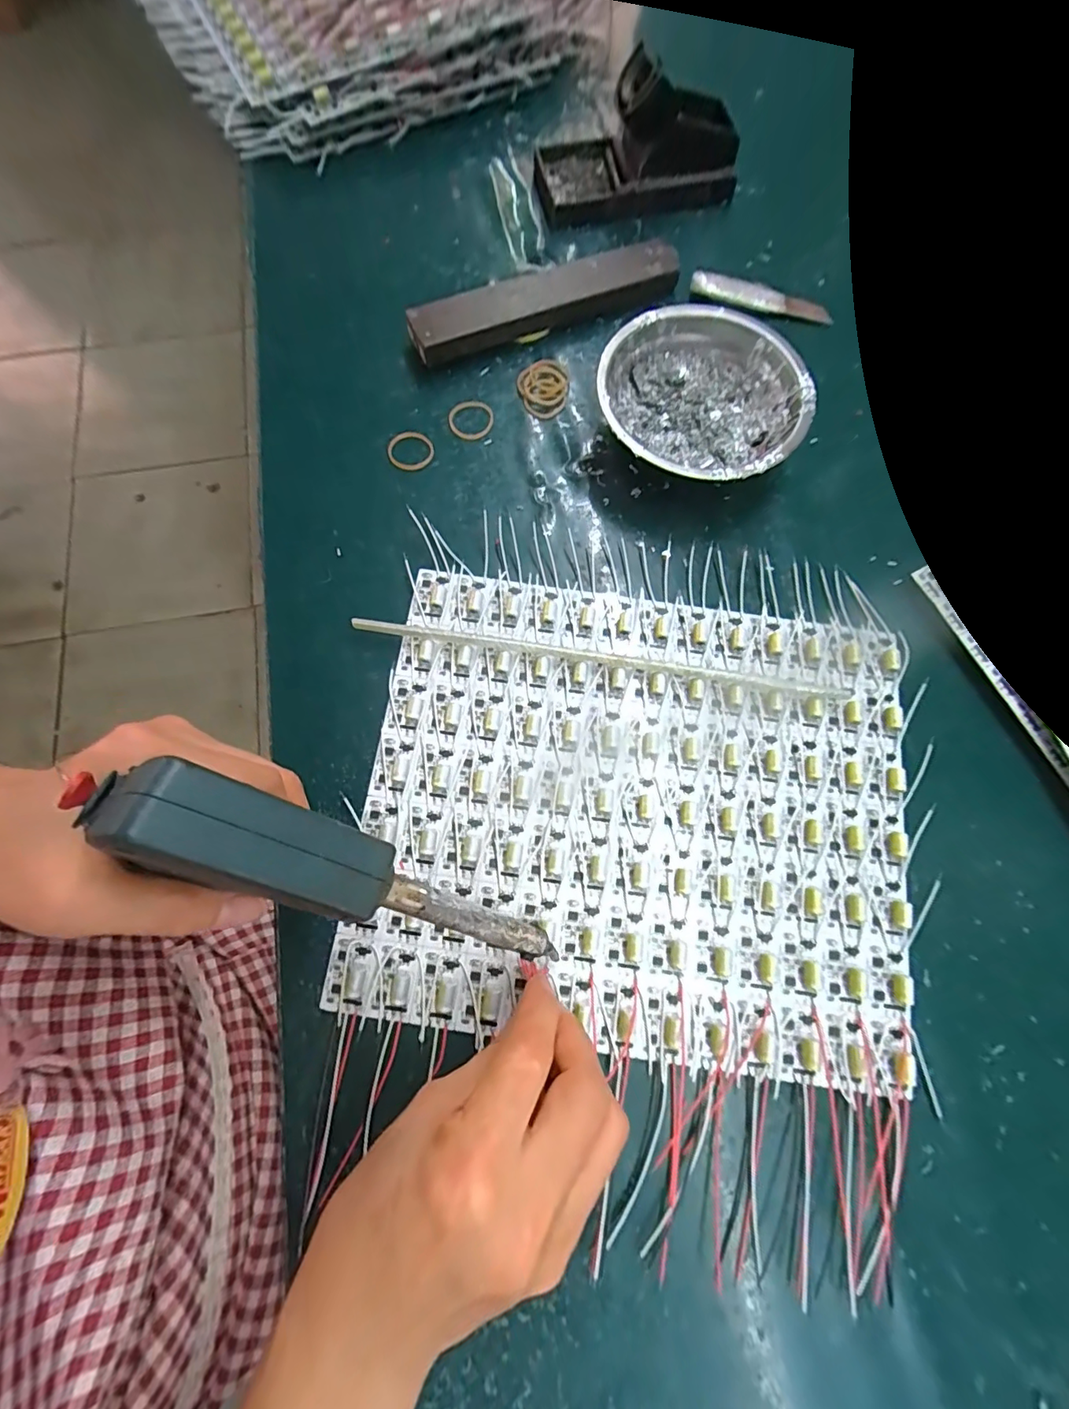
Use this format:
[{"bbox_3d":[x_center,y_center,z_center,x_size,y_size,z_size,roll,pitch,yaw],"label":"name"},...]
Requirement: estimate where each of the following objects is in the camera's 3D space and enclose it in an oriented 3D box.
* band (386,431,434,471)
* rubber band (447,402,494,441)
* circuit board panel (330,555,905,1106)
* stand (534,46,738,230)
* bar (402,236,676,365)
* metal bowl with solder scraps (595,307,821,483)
[{"bbox_3d":[-0.082,-0.168,0.324,0.029,0.004,0.029,-23,77,-6],"label":"band"},{"bbox_3d":[-0.043,-0.192,0.332,0.030,0.004,0.028,-12,76,-4],"label":"rubber band"},{"bbox_3d":[0.055,0.051,0.267,0.284,0.011,0.244,8,75,1],"label":"circuit board panel"},{"bbox_3d":[0.080,-0.430,0.369,0.153,0.060,0.075,-10,76,-3],"label":"stand"},{"bbox_3d":[0.008,-0.288,0.350,0.201,0.020,0.037,-22,77,-6],"label":"bar"},{"bbox_3d":[0.103,-0.189,0.314,0.123,0.039,0.128,0,75,-1],"label":"metal bowl with solder scraps"}]

